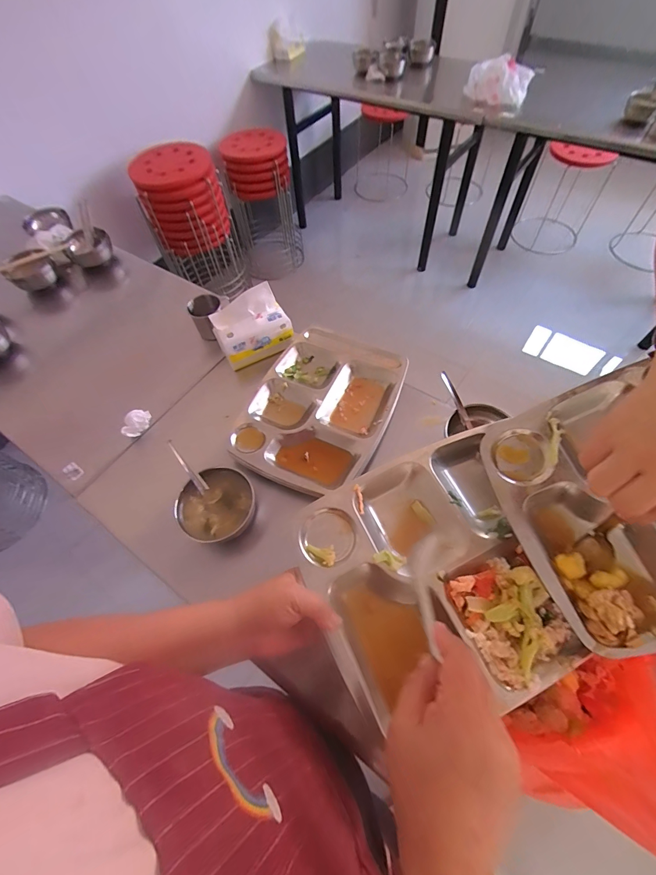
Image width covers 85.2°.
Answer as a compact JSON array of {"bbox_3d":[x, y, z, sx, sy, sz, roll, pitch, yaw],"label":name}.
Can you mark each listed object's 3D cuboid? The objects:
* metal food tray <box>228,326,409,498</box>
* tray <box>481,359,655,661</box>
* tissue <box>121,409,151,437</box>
[{"bbox_3d":[-0.015,-0.061,0.681,0.255,0.031,0.337,26,65,16],"label":"metal food tray"},{"bbox_3d":[0.360,0.042,0.352,0.337,0.036,0.247,-21,69,5],"label":"tray"},{"bbox_3d":[-0.362,-0.031,0.678,0.025,0.037,0.066,18,53,15],"label":"tissue"}]

